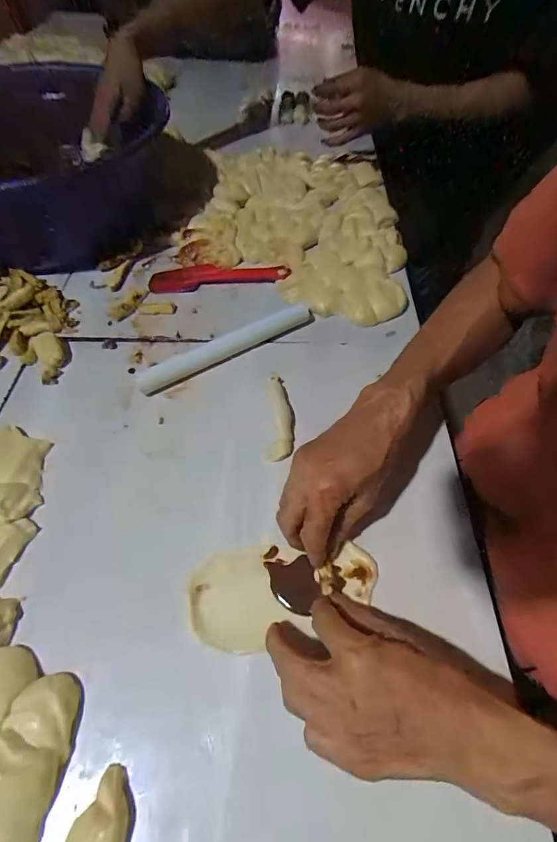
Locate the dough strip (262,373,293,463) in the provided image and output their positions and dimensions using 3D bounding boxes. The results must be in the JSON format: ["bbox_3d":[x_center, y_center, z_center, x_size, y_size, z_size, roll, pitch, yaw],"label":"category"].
[{"bbox_3d":[0.001,-0.008,0.439,0.030,0.021,0.108,3,55,1],"label":"dough strip"}]

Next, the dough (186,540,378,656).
[{"bbox_3d":[0.004,0.140,0.339,0.154,0.008,0.078,-10,57,-5],"label":"dough"}]

